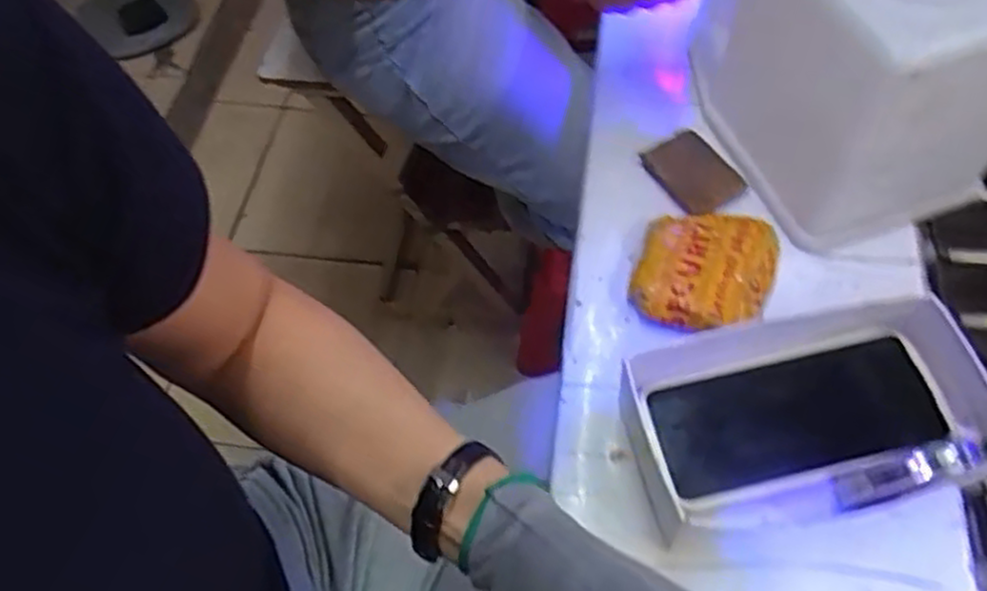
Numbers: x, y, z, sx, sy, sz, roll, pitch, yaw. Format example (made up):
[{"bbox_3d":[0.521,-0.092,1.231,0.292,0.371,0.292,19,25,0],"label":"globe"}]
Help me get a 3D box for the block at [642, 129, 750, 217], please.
[{"bbox_3d":[0.149,-0.092,0.554,0.052,0.007,0.070,-27,60,-13],"label":"block"}]

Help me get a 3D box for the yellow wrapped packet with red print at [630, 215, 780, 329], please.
[{"bbox_3d":[0.142,-0.016,0.500,0.087,0.015,0.088,15,60,13],"label":"yellow wrapped packet with red print"}]

